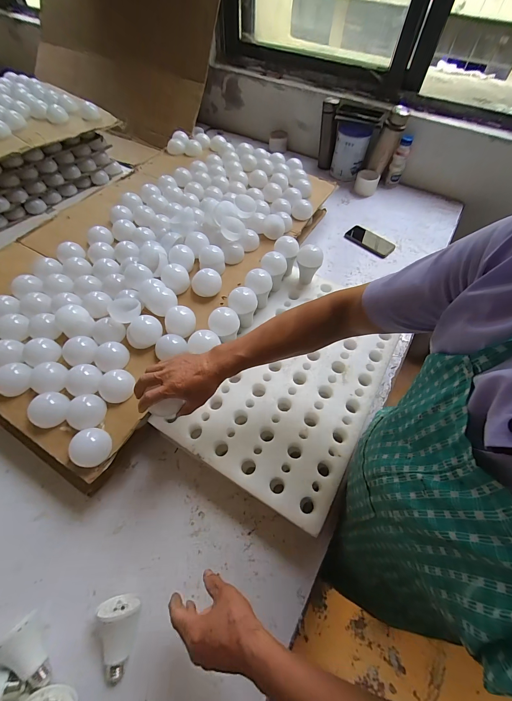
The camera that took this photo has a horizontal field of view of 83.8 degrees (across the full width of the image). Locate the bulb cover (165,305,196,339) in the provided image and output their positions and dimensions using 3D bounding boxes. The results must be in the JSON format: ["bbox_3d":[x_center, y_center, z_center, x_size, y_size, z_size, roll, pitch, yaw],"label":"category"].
[{"bbox_3d":[-0.165,-0.063,0.625,0.065,0.039,0.060,7,57,4],"label":"bulb cover"}]

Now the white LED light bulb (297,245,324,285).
[{"bbox_3d":[0.133,-0.211,0.730,0.063,0.100,0.056,7,57,4],"label":"white LED light bulb"}]

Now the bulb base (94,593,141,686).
[{"bbox_3d":[-0.203,0.429,0.427,0.059,0.055,0.098,-13,58,-9],"label":"bulb base"}]

